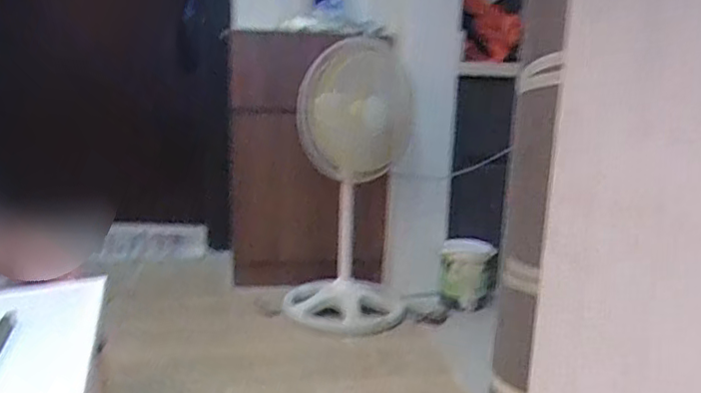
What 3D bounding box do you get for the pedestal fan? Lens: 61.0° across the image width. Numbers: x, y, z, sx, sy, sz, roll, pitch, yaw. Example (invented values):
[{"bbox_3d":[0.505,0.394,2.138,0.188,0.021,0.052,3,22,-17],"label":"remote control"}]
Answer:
[{"bbox_3d":[0.006,-0.020,1.964,0.386,0.927,0.414,4,12,-1],"label":"pedestal fan"}]

